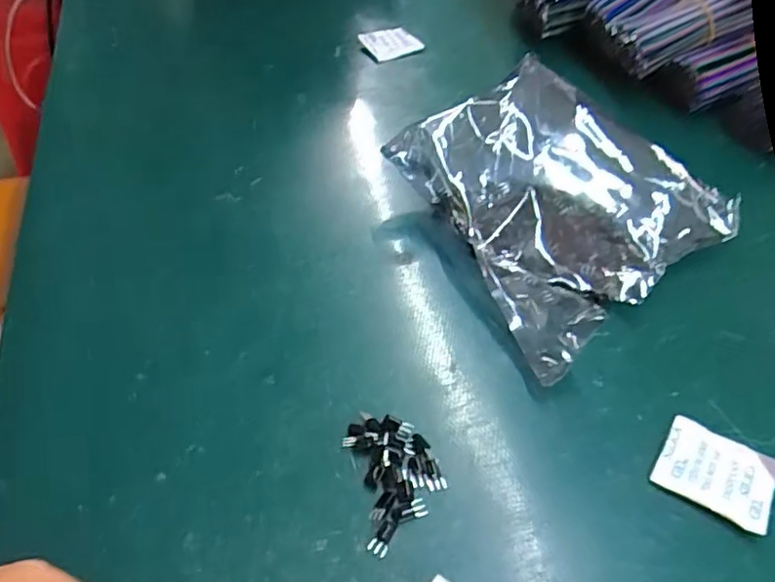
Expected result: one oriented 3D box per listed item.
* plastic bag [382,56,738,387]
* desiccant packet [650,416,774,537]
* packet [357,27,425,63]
[{"bbox_3d":[0.086,-0.053,0.323,0.165,0.045,0.141,-30,56,-27],"label":"plastic bag"},{"bbox_3d":[0.127,0.070,0.241,0.041,0.006,0.034,28,52,20],"label":"desiccant packet"},{"bbox_3d":[0.002,-0.176,0.445,0.040,0.010,0.030,-24,53,-23],"label":"packet"}]

